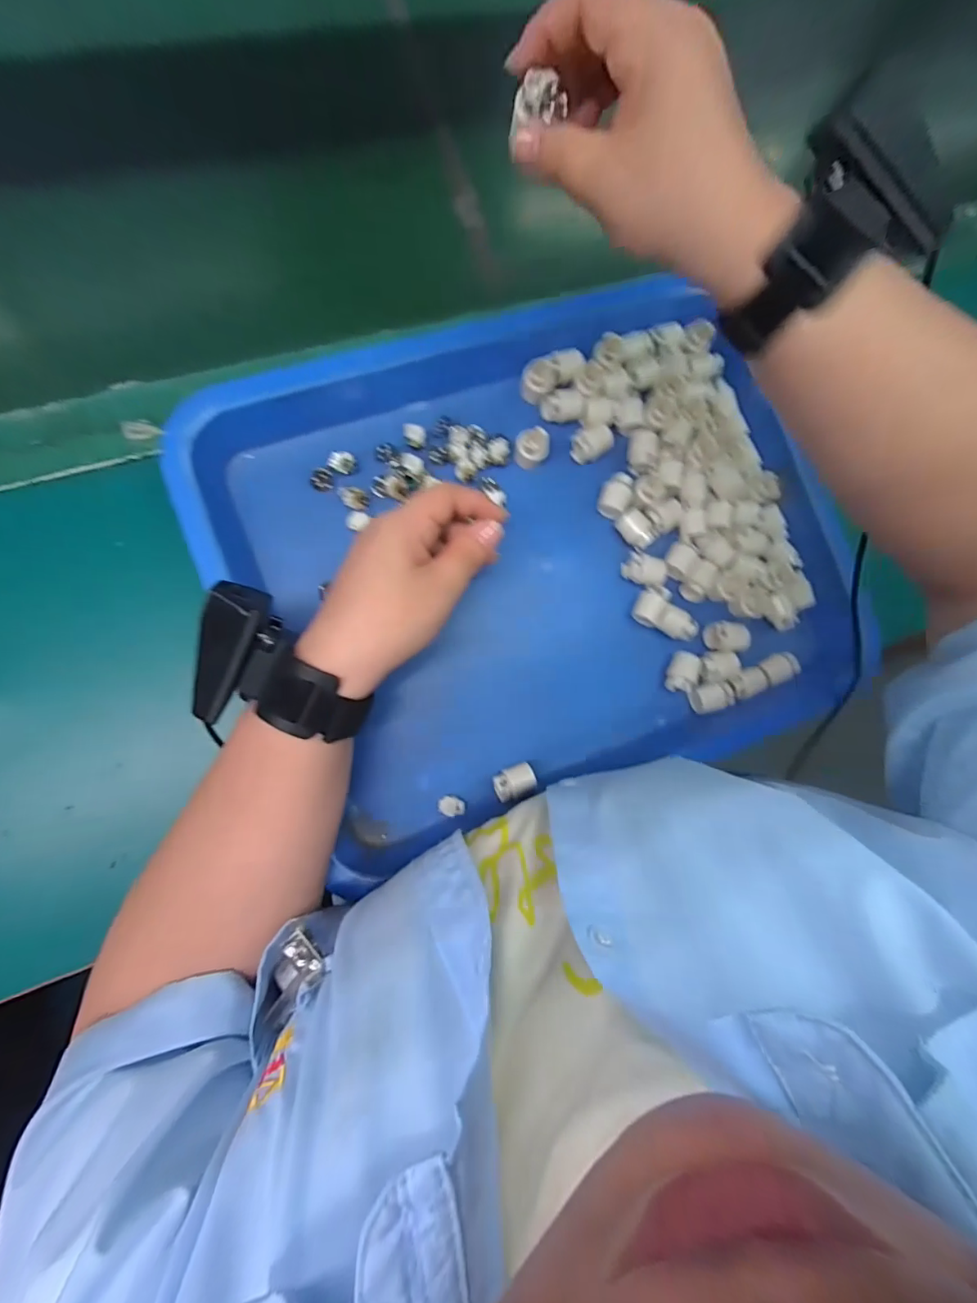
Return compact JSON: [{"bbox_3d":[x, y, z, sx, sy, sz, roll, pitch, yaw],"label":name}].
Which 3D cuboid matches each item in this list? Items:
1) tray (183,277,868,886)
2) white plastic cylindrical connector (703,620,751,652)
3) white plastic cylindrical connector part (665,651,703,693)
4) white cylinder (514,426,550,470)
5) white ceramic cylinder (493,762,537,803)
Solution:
[{"bbox_3d":[0.039,-0.074,0.359,0.423,0.063,0.352,-16,88,-9],"label":"tray"},{"bbox_3d":[0.182,-0.011,0.377,0.030,0.016,0.022,0,86,-10],"label":"white plastic cylindrical connector"},{"bbox_3d":[0.146,0.015,0.366,0.019,0.014,0.030,22,82,-7],"label":"white plastic cylindrical connector part"},{"bbox_3d":[0.030,-0.147,0.358,0.023,0.022,0.024,1,86,-10],"label":"white cylinder"},{"bbox_3d":[0.018,0.089,0.343,0.030,0.024,0.018,-27,91,-11],"label":"white ceramic cylinder"}]

